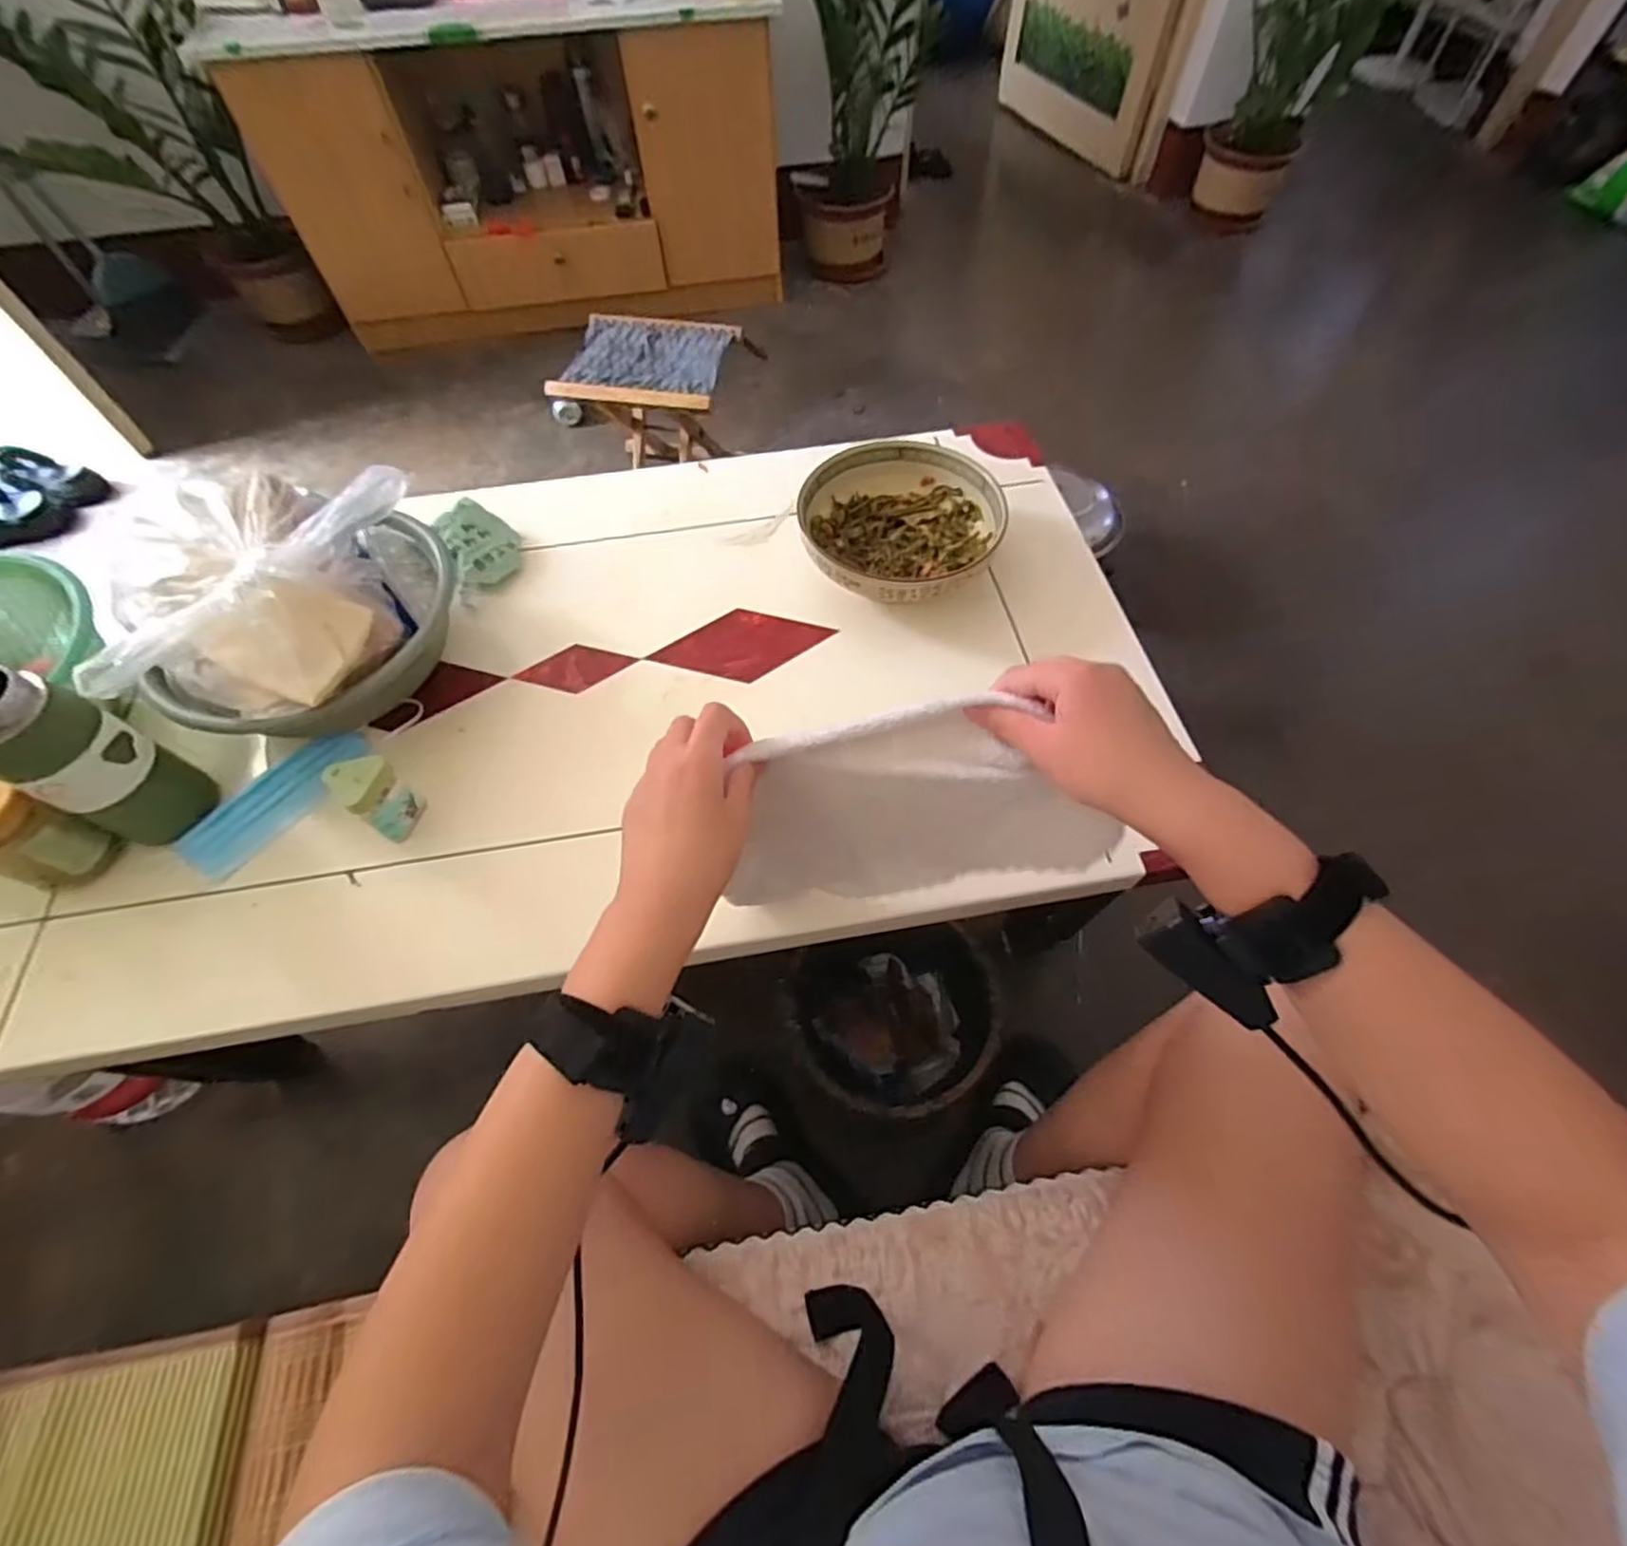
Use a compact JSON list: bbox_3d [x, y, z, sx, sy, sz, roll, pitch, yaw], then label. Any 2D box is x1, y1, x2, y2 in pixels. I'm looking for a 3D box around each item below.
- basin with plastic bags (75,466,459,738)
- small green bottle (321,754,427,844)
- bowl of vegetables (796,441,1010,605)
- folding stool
[{"bbox_3d":[-0.477,-0.149,0.647,0.232,0.160,0.239,0,60,1],"label":"basin with plastic bags"},{"bbox_3d":[-0.386,0.020,0.614,0.047,0.075,0.047,29,65,16],"label":"small green bottle"},{"bbox_3d":[0.096,-0.262,0.767,0.213,0.083,0.207,0,60,1],"label":"bowl of vegetables"},{"bbox_3d":[-0.297,-0.679,1.359,0.275,0.291,0.244,9,61,6],"label":"folding stool"}]

